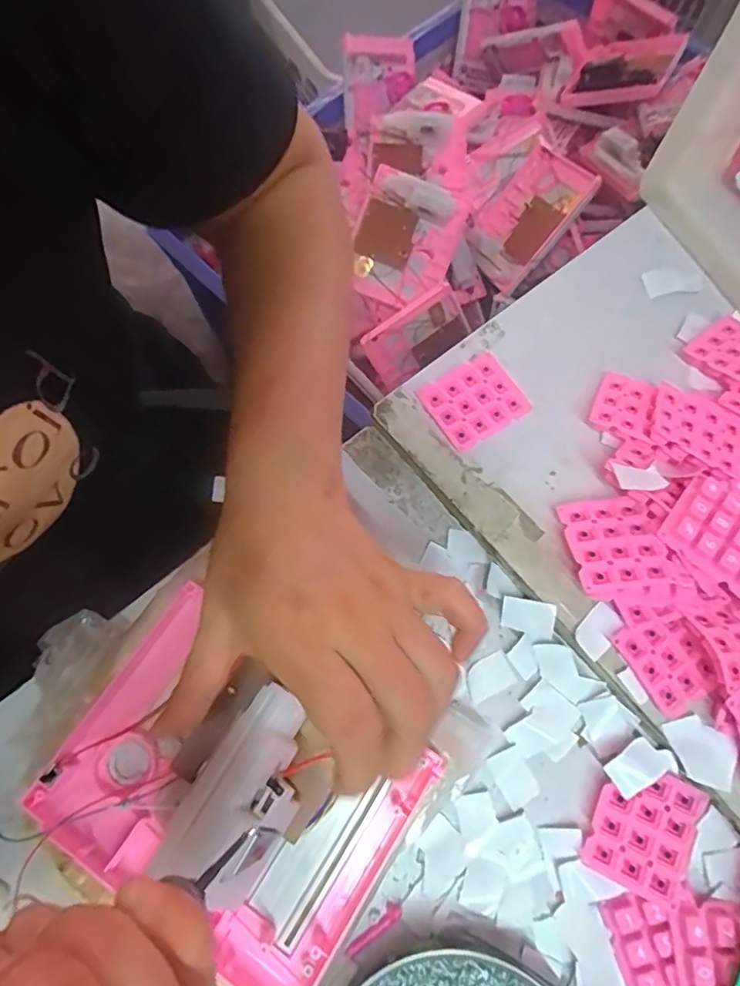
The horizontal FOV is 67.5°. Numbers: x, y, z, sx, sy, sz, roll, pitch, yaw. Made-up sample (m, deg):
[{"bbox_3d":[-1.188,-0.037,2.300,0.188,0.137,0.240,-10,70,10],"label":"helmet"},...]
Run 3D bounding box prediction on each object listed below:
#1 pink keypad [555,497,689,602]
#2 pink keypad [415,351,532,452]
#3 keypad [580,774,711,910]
[{"bbox_3d":[0.139,0.028,0.315,0.051,0.014,0.059,-12,72,-3],"label":"pink keypad"},{"bbox_3d":[0.067,-0.060,0.362,0.057,0.009,0.051,-32,74,-9],"label":"pink keypad"},{"bbox_3d":[0.145,0.178,0.293,0.049,0.007,0.059,26,74,9],"label":"keypad"}]

